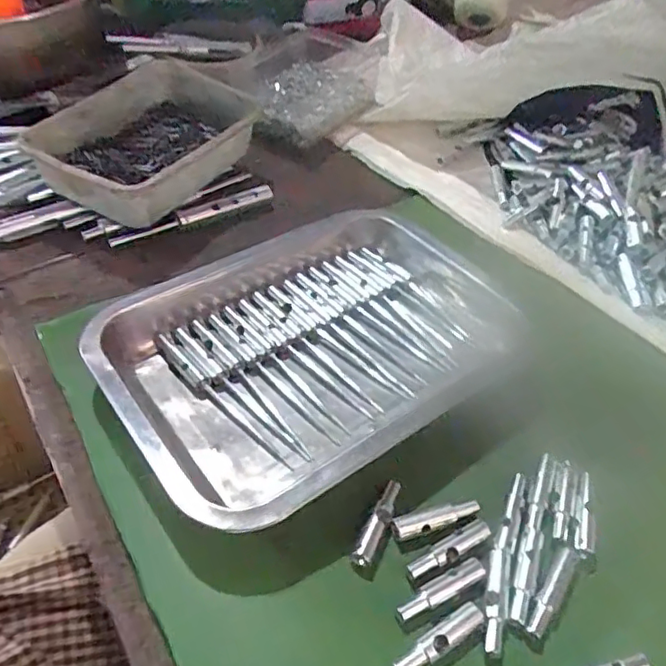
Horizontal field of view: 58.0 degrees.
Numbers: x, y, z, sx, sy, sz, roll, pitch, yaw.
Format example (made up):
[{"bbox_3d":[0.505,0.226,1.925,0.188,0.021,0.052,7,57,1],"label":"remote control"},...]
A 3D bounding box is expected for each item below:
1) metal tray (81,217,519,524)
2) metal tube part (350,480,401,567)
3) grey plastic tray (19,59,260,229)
[{"bbox_3d":[-0.005,0.001,0.395,0.269,0.040,0.188,-28,55,-24],"label":"metal tray"},{"bbox_3d":[0.025,0.103,0.326,0.010,0.011,0.052,23,52,17],"label":"metal tube part"},{"bbox_3d":[-0.154,-0.165,0.521,0.128,0.055,0.186,24,52,19],"label":"grey plastic tray"}]

